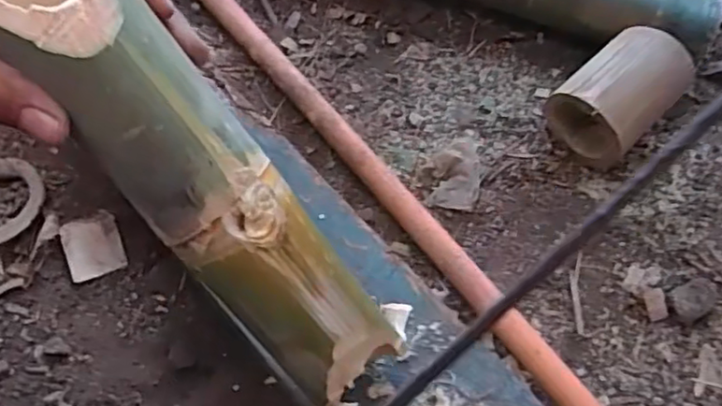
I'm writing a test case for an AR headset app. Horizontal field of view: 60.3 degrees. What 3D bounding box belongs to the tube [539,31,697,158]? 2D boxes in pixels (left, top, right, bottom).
[{"bbox_3d":[0.196,-0.082,0.479,0.096,0.068,0.070,-39,75,-15],"label":"tube"}]

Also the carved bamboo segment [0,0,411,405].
[{"bbox_3d":[-0.074,-0.011,0.278,0.059,0.050,0.271,-42,113,-17],"label":"carved bamboo segment"}]

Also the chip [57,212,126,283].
[{"bbox_3d":[-0.198,0.032,0.458,0.038,0.009,0.049,-22,71,-9],"label":"chip"}]

